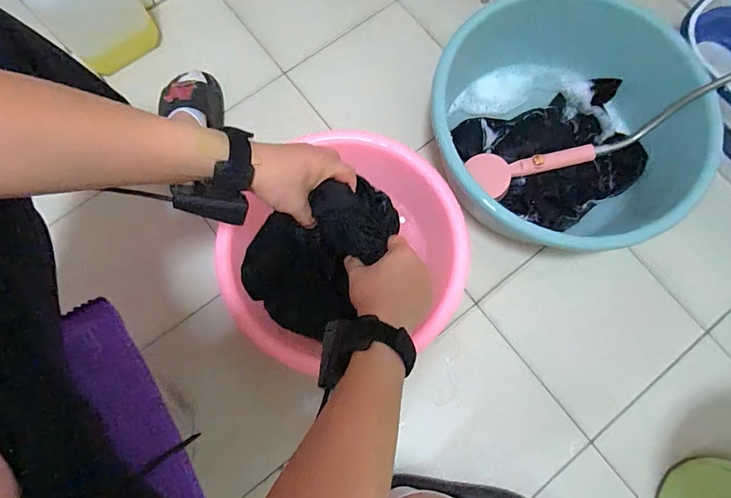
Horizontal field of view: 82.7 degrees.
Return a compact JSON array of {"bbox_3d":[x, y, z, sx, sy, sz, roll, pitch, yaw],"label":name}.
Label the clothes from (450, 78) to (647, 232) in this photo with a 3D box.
[{"bbox_3d":[0.340,-0.165,0.761,0.324,0.082,0.254,-17,77,-5],"label":"clothes"}]

